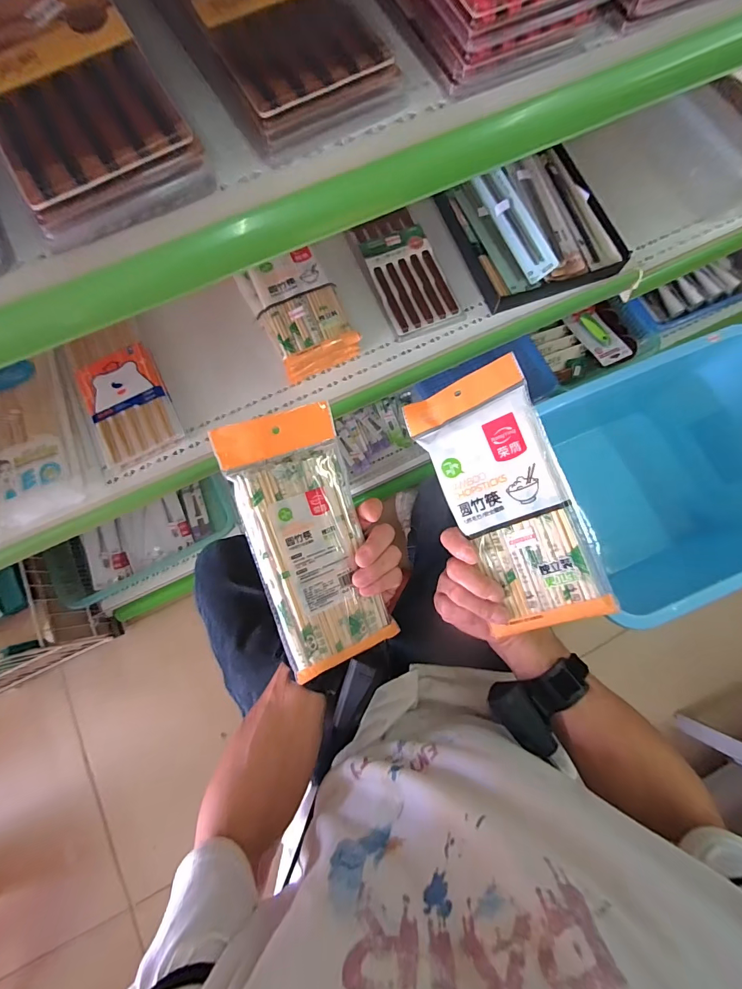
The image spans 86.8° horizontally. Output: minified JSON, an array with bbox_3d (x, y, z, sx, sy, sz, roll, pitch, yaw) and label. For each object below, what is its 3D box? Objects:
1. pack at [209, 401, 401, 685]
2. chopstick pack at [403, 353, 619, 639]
[{"bbox_3d":[-0.057,0.043,0.386,0.113,0.013,0.246,-20,93,-22],"label":"pack"},{"bbox_3d":[0.129,0.003,0.380,0.109,0.030,0.250,-22,87,21],"label":"chopstick pack"}]

